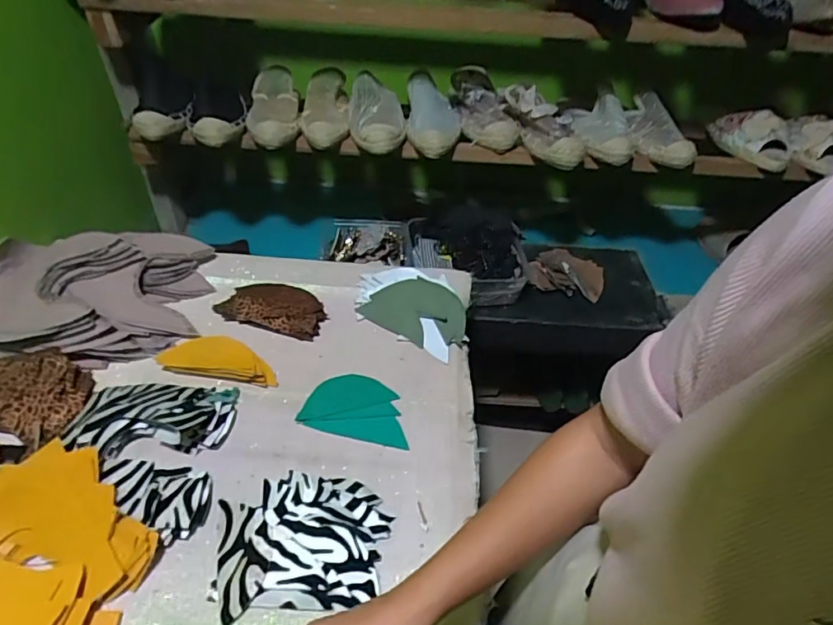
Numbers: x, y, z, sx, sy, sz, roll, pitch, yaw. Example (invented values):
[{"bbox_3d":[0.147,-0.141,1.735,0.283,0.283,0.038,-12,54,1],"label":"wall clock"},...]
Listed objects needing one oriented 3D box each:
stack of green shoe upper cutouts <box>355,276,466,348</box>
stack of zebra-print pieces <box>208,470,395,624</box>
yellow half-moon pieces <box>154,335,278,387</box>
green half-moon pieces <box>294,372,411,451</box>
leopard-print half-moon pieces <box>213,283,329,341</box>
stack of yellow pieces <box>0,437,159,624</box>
[{"bbox_3d":[0.003,-0.004,0.718,0.133,0.012,0.091,27,68,13],"label":"stack of green shoe upper cutouts"},{"bbox_3d":[-0.105,0.209,0.492,0.154,0.025,0.120,-3,44,-11],"label":"stack of zebra-print pieces"},{"bbox_3d":[-0.234,0.054,0.639,0.137,0.016,0.056,9,43,2],"label":"yellow half-moon pieces"},{"bbox_3d":[-0.066,0.110,0.618,0.122,0.006,0.080,13,43,6],"label":"green half-moon pieces"},{"bbox_3d":[-0.193,-0.010,0.716,0.139,0.014,0.084,11,43,4],"label":"leopard-print half-moon pieces"},{"bbox_3d":[-0.324,0.204,0.448,0.175,0.047,0.170,12,43,5],"label":"stack of yellow pieces"}]

